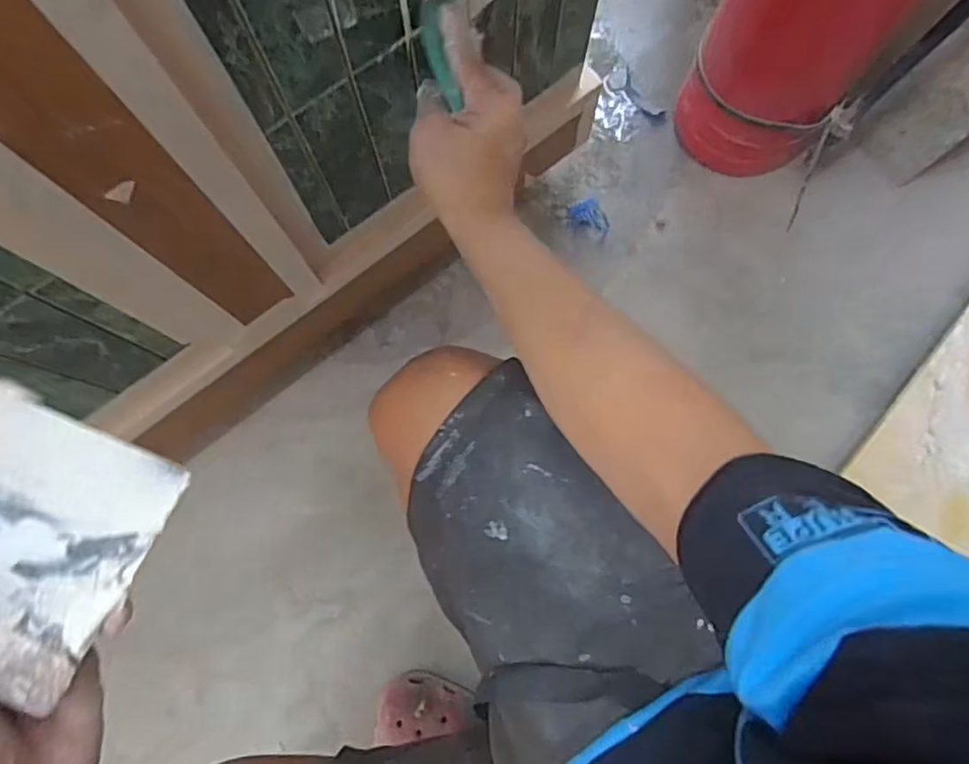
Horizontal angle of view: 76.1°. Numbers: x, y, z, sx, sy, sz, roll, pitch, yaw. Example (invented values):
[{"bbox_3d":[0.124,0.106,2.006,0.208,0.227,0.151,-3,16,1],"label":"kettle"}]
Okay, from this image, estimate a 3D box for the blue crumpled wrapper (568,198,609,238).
[{"bbox_3d":[0.131,-0.207,0.760,0.052,0.022,0.035,20,80,5],"label":"blue crumpled wrapper"}]

